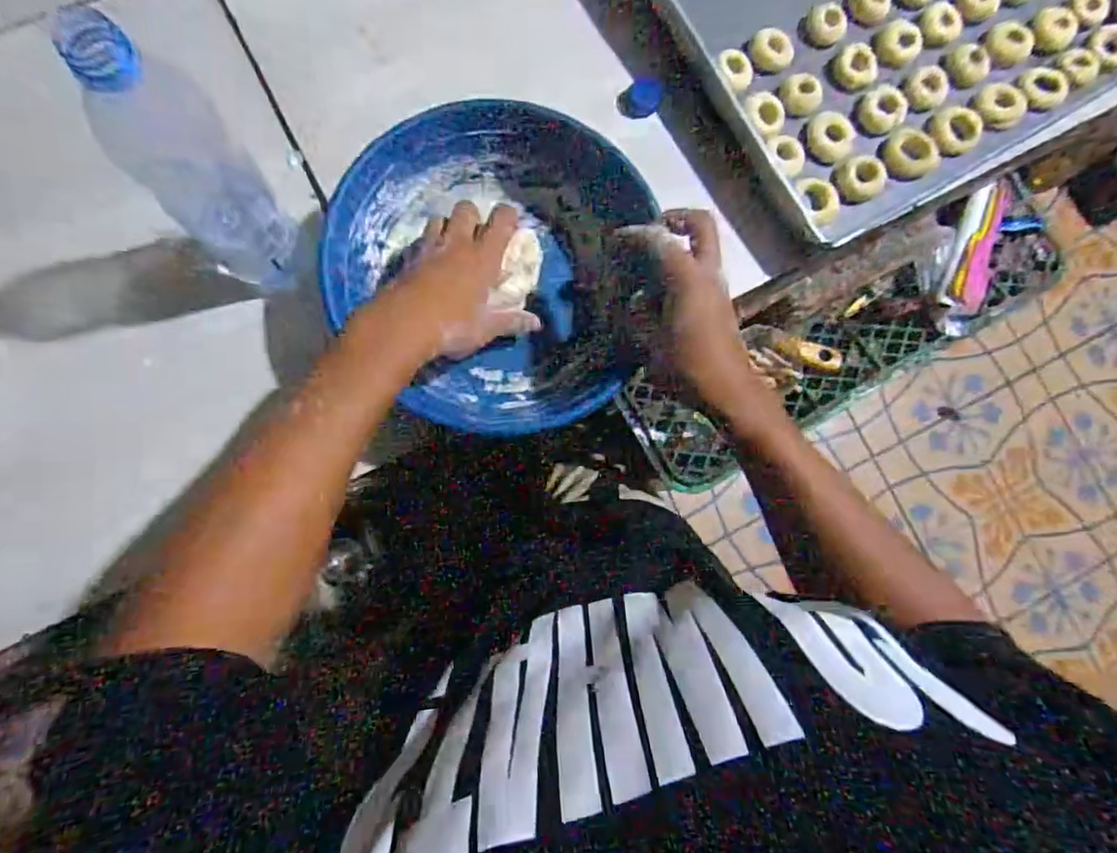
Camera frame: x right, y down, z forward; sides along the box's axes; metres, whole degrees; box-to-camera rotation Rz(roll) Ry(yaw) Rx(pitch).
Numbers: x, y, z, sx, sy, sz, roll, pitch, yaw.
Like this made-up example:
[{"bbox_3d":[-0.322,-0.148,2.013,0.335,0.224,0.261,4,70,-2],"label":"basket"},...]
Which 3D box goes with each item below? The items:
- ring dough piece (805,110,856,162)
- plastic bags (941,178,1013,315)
[{"bbox_3d":[0.260,-0.277,0.578,0.047,0.016,0.048,0,84,-4],"label":"ring dough piece"},{"bbox_3d":[0.517,-0.223,0.744,0.065,0.033,0.165,17,83,-2],"label":"plastic bags"}]

